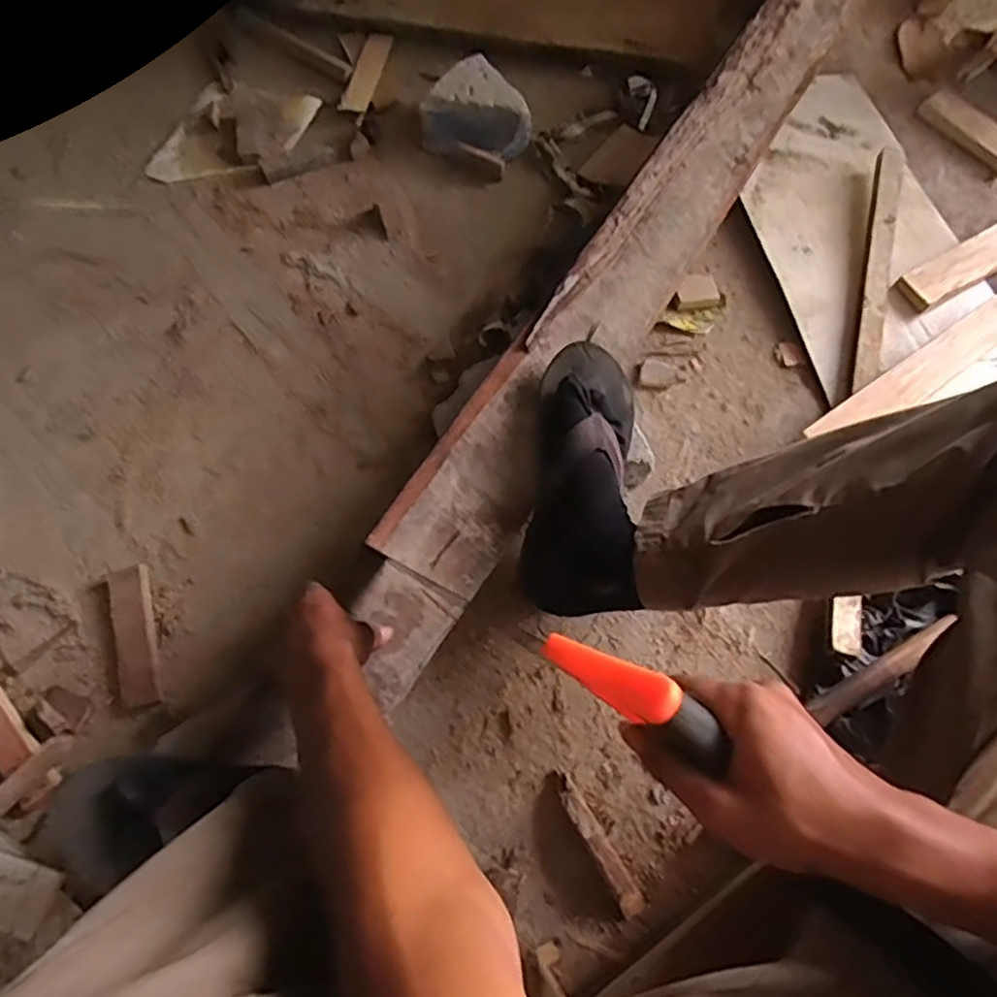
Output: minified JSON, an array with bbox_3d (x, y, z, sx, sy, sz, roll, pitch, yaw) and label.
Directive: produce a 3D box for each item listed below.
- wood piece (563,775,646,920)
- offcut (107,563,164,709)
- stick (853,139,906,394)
[{"bbox_3d":[0.097,0.330,0.653,0.022,0.028,0.129,-29,72,-11],"label":"wood piece"},{"bbox_3d":[-0.385,0.146,0.725,0.043,0.016,0.147,-16,70,-6],"label":"offcut"},{"bbox_3d":[0.491,-0.315,0.883,0.037,0.025,0.396,15,70,5],"label":"stick"}]

